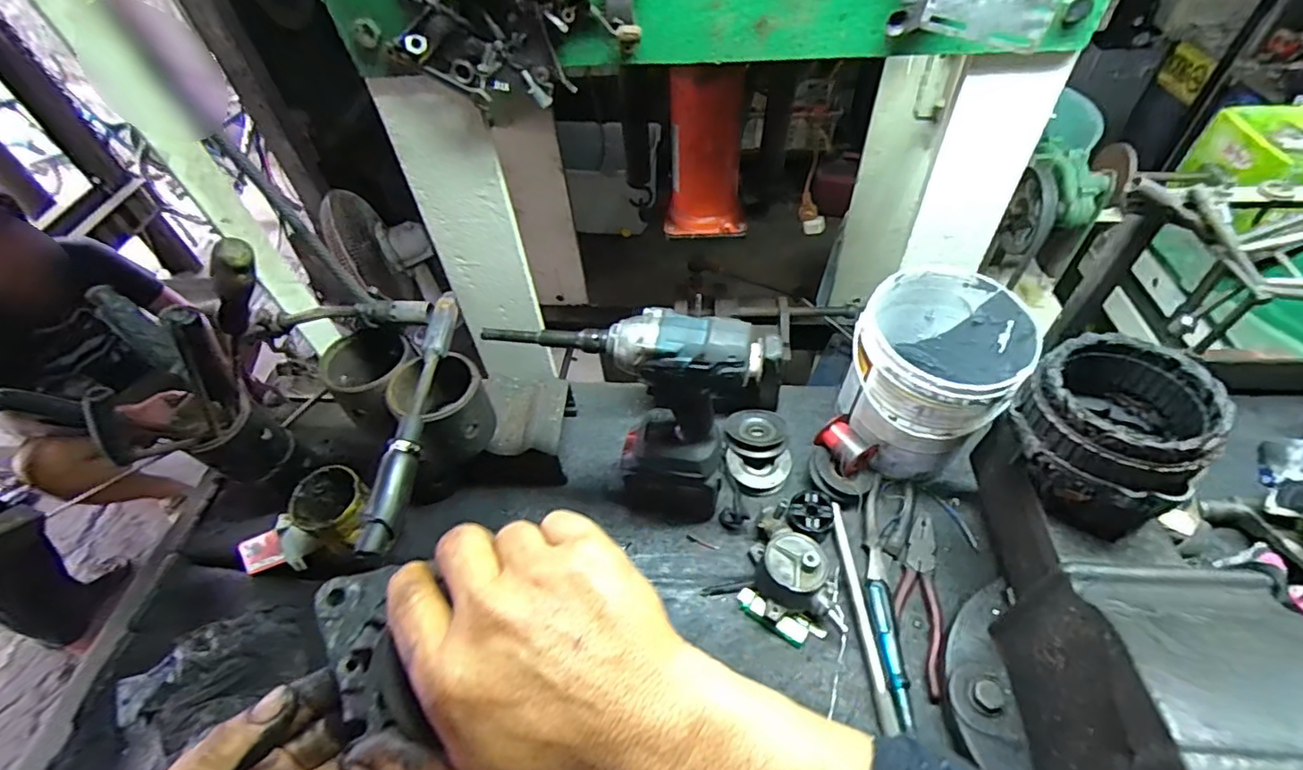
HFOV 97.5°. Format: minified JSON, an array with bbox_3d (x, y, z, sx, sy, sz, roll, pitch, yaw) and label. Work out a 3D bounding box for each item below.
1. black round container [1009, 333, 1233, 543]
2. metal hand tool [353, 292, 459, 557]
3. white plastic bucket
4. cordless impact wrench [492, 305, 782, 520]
[{"bbox_3d":[0.390,0.040,0.502,0.123,0.118,0.132,-2,50,2],"label":"black round container"},{"bbox_3d":[-0.217,0.021,0.529,0.027,0.039,0.268,1,51,4],"label":"metal hand tool"},{"bbox_3d":[0.320,-0.006,0.672,0.165,0.175,0.186,30,58,25],"label":"white plastic bucket"},{"bbox_3d":[-0.023,0.033,0.616,0.255,0.276,0.072,10,52,12],"label":"cordless impact wrench"}]

